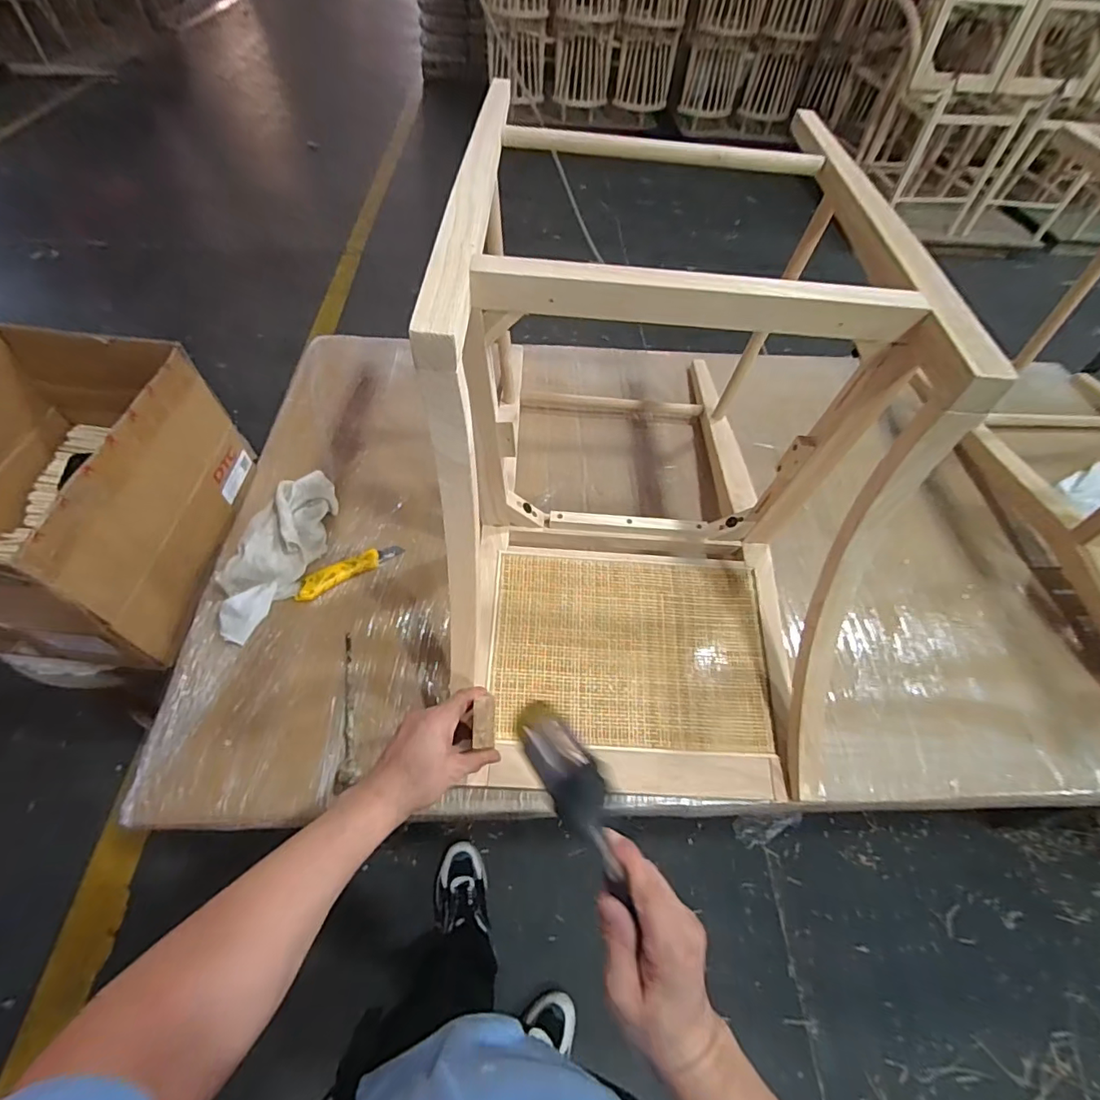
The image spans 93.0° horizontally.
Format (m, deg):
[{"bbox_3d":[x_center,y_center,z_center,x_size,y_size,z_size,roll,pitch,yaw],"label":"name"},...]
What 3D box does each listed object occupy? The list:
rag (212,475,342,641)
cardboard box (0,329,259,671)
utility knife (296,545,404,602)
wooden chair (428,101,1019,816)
[{"bbox_3d":[-0.433,0.001,0.817,0.122,0.073,0.284,10,55,2],"label":"rag"},{"bbox_3d":[-0.698,-0.102,0.775,0.308,0.250,0.450,4,55,-2],"label":"cardboard box"},{"bbox_3d":[-0.320,0.030,0.834,0.171,0.030,0.029,-31,63,-23],"label":"utility knife"},{"bbox_3d":[0.129,-0.151,0.721,0.499,0.482,0.789,5,55,-2],"label":"wooden chair"}]

